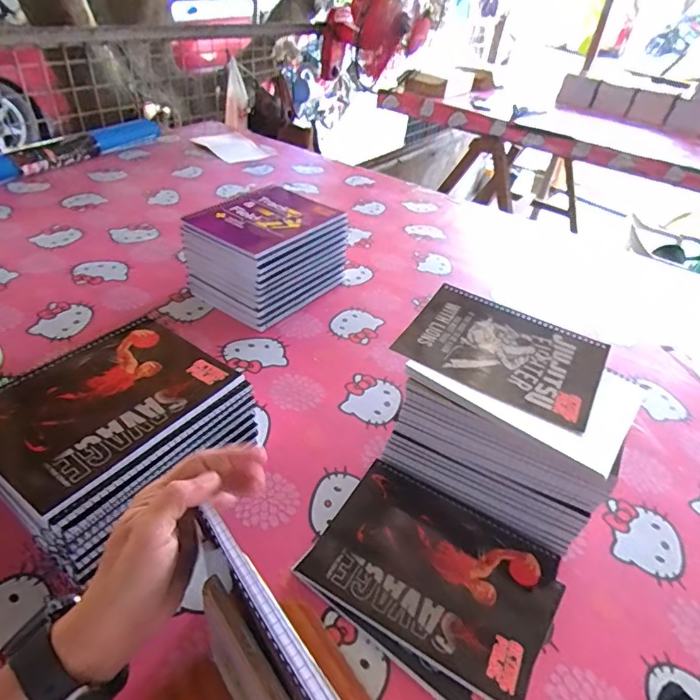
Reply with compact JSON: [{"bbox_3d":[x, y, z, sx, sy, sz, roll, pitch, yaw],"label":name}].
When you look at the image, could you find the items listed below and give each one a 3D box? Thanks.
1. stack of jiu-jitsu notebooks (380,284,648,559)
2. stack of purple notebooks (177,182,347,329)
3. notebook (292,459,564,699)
[{"bbox_3d":[0.161,0.063,0.534,0.228,0.127,0.195,25,42,20],"label":"stack of jiu-jitsu notebooks"},{"bbox_3d":[-0.119,-0.152,0.768,0.164,0.123,0.231,32,45,27],"label":"stack of purple notebooks"},{"bbox_3d":[0.077,0.196,0.445,0.200,0.013,0.145,25,42,21],"label":"notebook"}]

